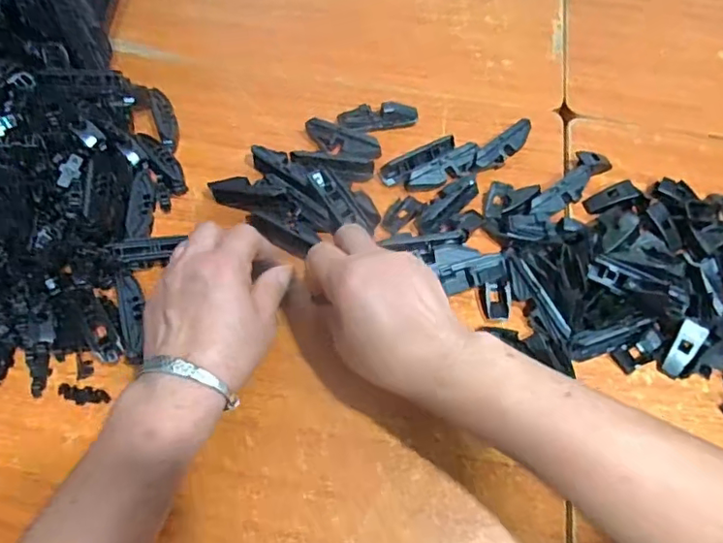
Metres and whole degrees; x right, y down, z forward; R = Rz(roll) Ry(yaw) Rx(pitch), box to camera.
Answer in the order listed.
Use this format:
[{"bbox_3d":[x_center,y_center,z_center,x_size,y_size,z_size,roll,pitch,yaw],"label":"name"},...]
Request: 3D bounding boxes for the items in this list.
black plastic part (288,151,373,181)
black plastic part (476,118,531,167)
[{"bbox_3d":[-0.026,-0.092,0.486,0.072,0.015,0.019,12,59,7],"label":"black plastic part"},{"bbox_3d":[0.129,-0.112,0.499,0.070,0.019,0.016,-38,66,-21],"label":"black plastic part"}]

